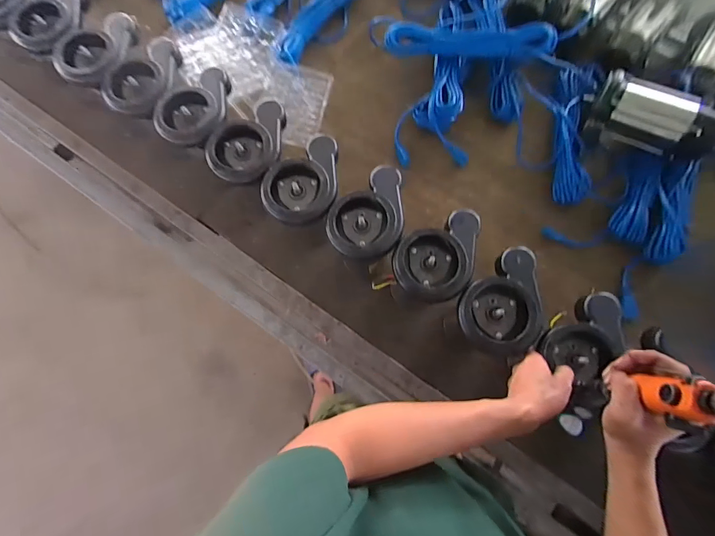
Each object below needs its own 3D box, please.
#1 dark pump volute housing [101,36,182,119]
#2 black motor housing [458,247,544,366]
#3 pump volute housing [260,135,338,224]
[{"bbox_3d":[-0.399,-0.360,0.711,0.123,0.048,0.174,32,77,10],"label":"dark pump volute housing"},{"bbox_3d":[0.227,0.051,0.575,0.124,0.049,0.168,24,76,8],"label":"black motor housing"},{"bbox_3d":[-0.082,-0.144,0.630,0.164,0.031,0.119,-40,77,-10],"label":"pump volute housing"}]

